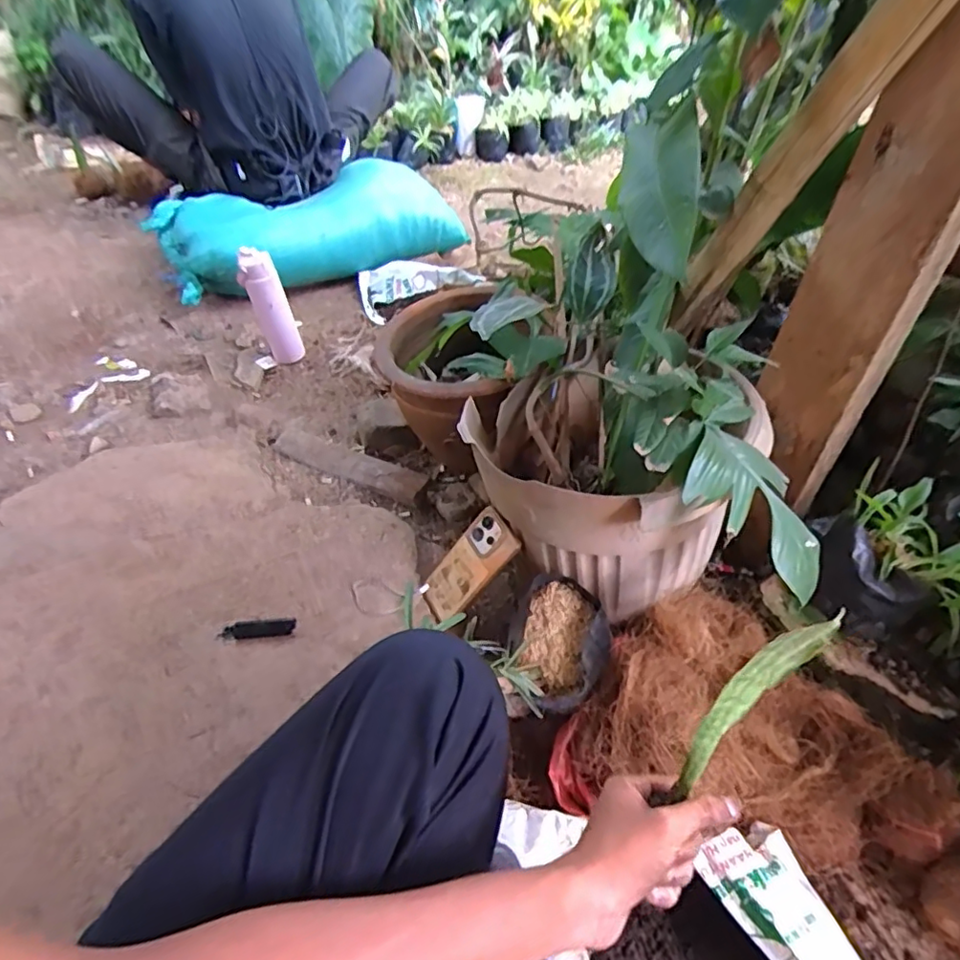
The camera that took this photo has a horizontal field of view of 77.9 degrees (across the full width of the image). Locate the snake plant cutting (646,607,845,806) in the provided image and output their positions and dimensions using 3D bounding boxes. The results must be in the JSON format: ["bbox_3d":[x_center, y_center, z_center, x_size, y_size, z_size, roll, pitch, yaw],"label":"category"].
[{"bbox_3d":[0.170,0.147,0.388,0.024,0.171,0.023,42,22,31],"label":"snake plant cutting"}]

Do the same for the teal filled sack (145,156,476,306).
[{"bbox_3d":[-0.493,-0.706,1.700,0.793,0.221,0.399,-17,49,-19],"label":"teal filled sack"}]

